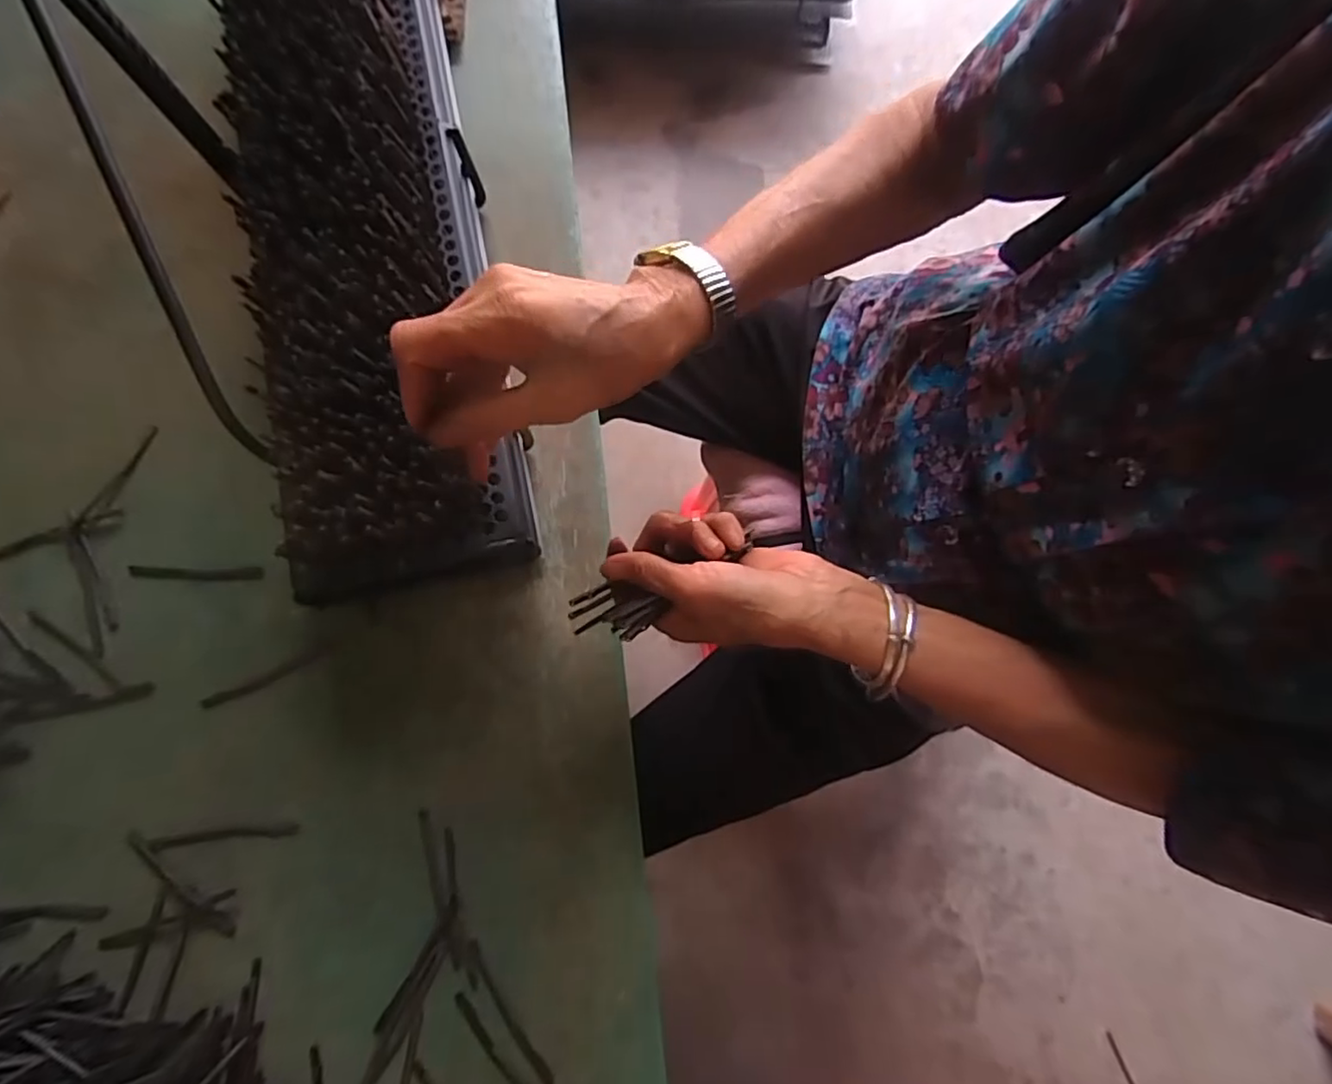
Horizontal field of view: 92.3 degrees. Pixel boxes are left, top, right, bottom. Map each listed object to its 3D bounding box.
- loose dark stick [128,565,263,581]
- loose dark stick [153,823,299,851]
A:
[{"bbox_3d":[-0.346,0.023,0.470,0.097,0.004,0.011,0,77,1],"label":"loose dark stick"},{"bbox_3d":[-0.300,0.199,0.434,0.096,0.004,0.010,-5,77,0],"label":"loose dark stick"}]

